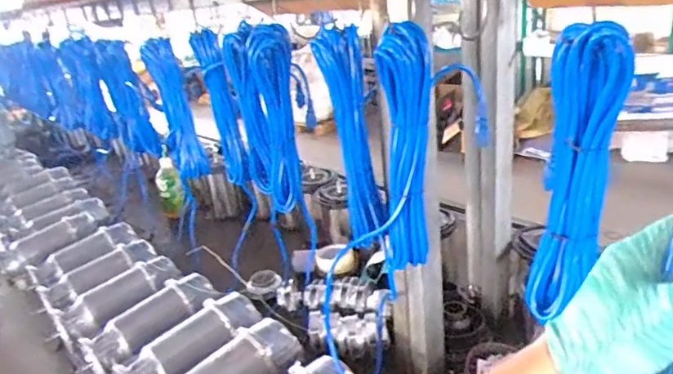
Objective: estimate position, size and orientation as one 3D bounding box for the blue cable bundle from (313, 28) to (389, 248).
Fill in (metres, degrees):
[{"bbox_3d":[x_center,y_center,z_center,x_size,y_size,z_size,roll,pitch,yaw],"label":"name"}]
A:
[{"bbox_3d":[0.025,-0.075,0.807,0.077,0.338,0.045,-3,24,9],"label":"blue cable bundle"}]

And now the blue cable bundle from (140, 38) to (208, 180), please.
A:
[{"bbox_3d":[-0.415,-0.196,1.299,0.091,0.354,0.091,-14,24,-15],"label":"blue cable bundle"}]

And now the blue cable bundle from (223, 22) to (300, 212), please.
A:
[{"bbox_3d":[-0.143,-0.140,1.027,0.078,0.346,0.168,-21,27,-28],"label":"blue cable bundle"}]

